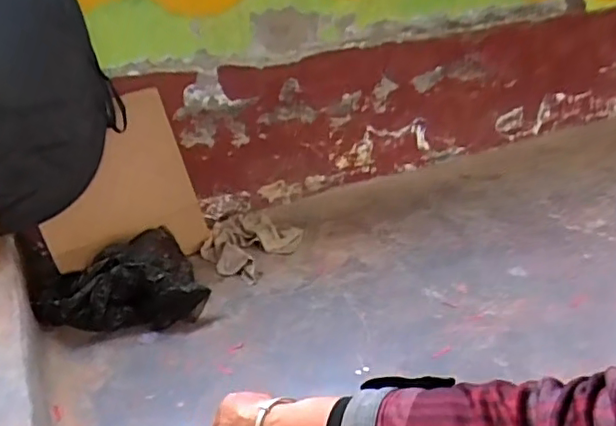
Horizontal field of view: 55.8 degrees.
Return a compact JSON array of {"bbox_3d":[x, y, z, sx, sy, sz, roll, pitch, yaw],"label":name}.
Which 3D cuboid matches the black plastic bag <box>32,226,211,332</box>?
[{"bbox_3d":[-0.482,0.168,1.519,0.442,0.152,0.249,-3,25,1],"label":"black plastic bag"}]

